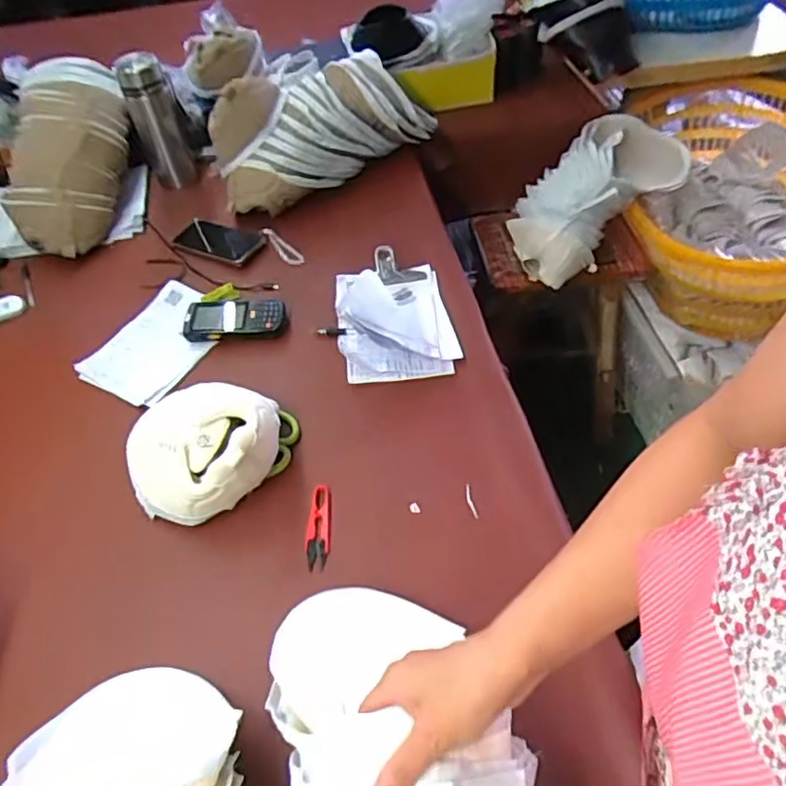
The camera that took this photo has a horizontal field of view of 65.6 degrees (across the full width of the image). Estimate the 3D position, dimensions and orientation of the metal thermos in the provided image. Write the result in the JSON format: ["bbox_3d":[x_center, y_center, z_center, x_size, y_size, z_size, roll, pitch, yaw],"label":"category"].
[{"bbox_3d":[-0.438,-0.503,1.130,0.079,0.228,0.084,-28,55,-16],"label":"metal thermos"}]

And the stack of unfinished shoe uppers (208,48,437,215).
[{"bbox_3d":[-0.122,-0.490,1.098,0.417,0.154,0.149,-26,55,-15],"label":"stack of unfinished shoe uppers"}]

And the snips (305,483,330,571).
[{"bbox_3d":[-0.087,0.154,0.711,0.028,0.004,0.102,-5,52,1],"label":"snips"}]

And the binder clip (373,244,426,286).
[{"bbox_3d":[0.011,-0.201,0.963,0.078,0.037,0.058,-7,52,-1],"label":"binder clip"}]

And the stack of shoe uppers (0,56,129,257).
[{"bbox_3d":[-0.575,-0.422,1.084,0.180,0.110,0.381,-5,69,0],"label":"stack of shoe uppers"}]

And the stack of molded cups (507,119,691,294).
[{"bbox_3d":[0.391,-0.402,1.226,0.378,0.113,0.205,-45,60,-3],"label":"stack of molded cups"}]

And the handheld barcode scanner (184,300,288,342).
[{"bbox_3d":[-0.238,-0.115,0.928,0.152,0.024,0.080,-3,52,2],"label":"handheld barcode scanner"}]

